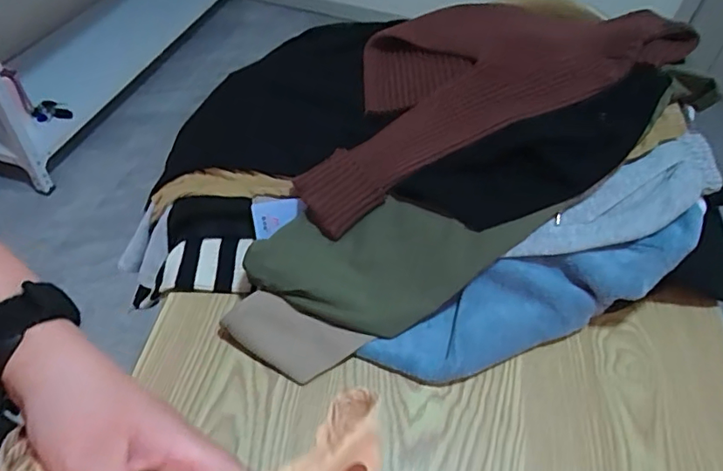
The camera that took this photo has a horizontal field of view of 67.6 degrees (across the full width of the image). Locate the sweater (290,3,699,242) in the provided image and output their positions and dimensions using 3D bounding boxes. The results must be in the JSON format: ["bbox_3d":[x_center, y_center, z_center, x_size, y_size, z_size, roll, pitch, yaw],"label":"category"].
[{"bbox_3d":[0.118,-0.182,0.626,0.475,0.047,0.245,-31,56,-13],"label":"sweater"}]

